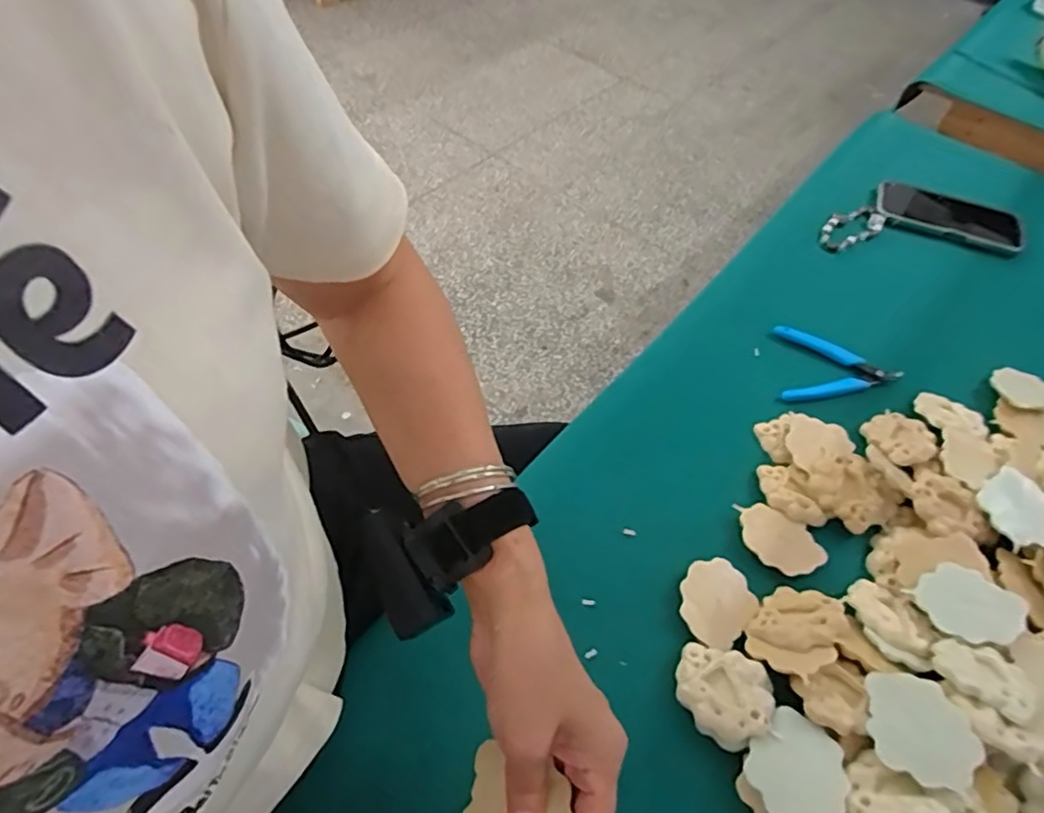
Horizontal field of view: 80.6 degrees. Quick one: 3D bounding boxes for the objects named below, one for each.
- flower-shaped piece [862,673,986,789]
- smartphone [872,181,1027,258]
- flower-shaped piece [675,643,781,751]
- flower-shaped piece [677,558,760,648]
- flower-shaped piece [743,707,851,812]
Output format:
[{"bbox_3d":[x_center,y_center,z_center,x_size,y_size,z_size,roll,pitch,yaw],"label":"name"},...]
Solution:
[{"bbox_3d":[0.246,0.197,0.379,0.055,0.008,0.064,-7,41,18],"label":"flower-shaped piece"},{"bbox_3d":[0.535,-0.237,0.775,0.170,0.009,0.089,22,55,12],"label":"smartphone"},{"bbox_3d":[0.137,0.195,0.418,0.061,0.015,0.059,1,48,11],"label":"flower-shaped piece"},{"bbox_3d":[0.146,0.145,0.462,0.054,0.004,0.063,39,60,22],"label":"flower-shaped piece"},{"bbox_3d":[0.175,0.229,0.388,0.062,0.006,0.057,-4,40,3],"label":"flower-shaped piece"}]

